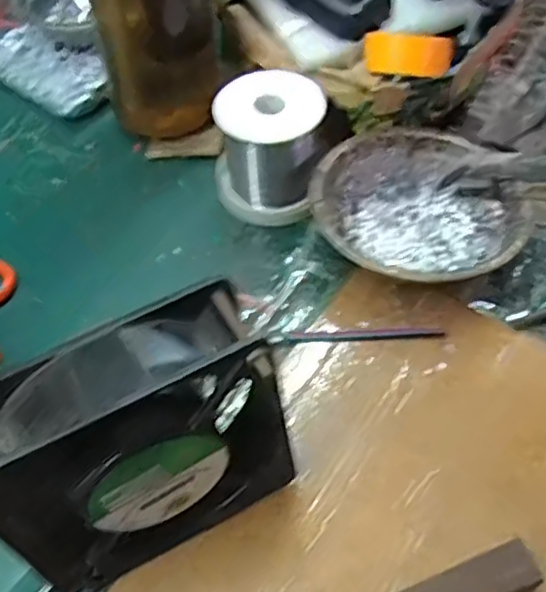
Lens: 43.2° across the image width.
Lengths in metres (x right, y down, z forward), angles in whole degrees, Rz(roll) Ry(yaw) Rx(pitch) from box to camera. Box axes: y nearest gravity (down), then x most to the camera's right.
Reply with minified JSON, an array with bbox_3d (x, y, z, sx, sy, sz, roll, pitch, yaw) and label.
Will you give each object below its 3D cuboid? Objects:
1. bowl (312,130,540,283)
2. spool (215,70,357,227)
[{"bbox_3d":[0.086,-0.047,0.422,0.121,0.040,0.119,-1,53,1],"label":"bowl"},{"bbox_3d":[0.001,-0.100,0.450,0.079,0.067,0.082,22,57,17],"label":"spool"}]

